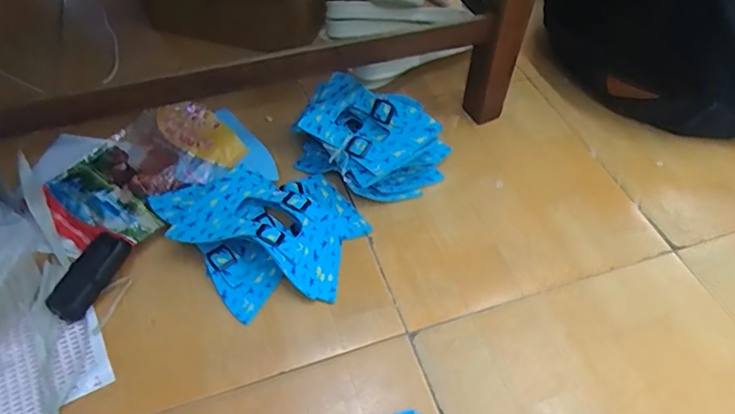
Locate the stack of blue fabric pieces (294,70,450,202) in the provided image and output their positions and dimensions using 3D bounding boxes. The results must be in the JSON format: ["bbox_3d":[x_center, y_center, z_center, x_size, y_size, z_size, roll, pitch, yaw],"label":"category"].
[{"bbox_3d":[-0.001,-0.097,0.729,0.218,0.111,0.152,17,53,11],"label":"stack of blue fabric pieces"}]

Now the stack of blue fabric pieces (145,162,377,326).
[{"bbox_3d":[-0.129,0.030,0.653,0.248,0.054,0.198,-14,54,-14],"label":"stack of blue fabric pieces"}]

